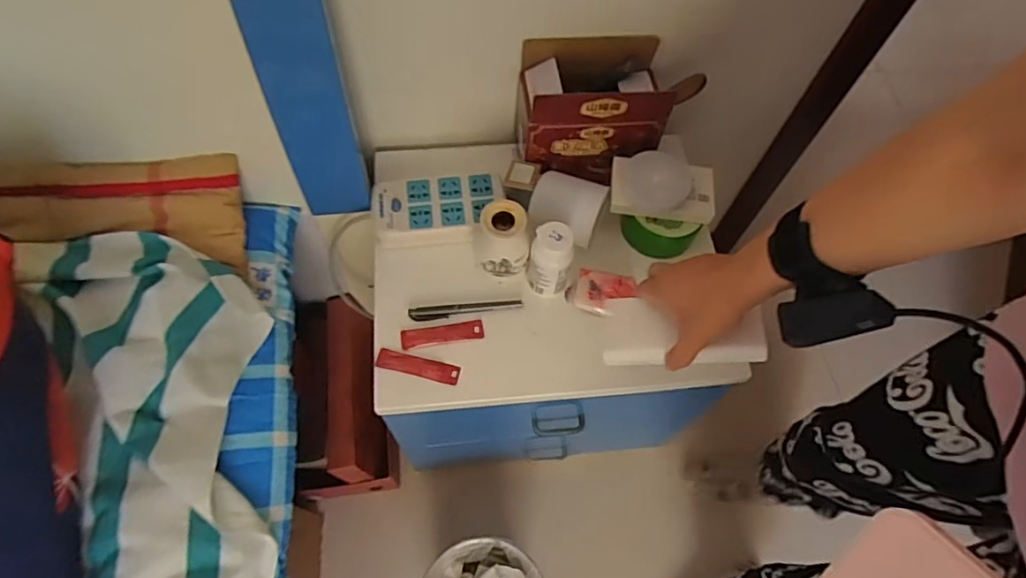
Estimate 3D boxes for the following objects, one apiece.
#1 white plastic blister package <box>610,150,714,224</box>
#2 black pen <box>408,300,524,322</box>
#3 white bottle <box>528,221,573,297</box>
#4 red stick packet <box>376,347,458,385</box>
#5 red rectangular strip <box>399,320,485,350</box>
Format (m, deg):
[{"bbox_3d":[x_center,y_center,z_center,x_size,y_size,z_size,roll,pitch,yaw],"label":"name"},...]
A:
[{"bbox_3d":[0.186,-0.129,0.710,0.130,0.037,0.075,9,63,1],"label":"white plastic blister package"},{"bbox_3d":[-0.057,0.023,0.700,0.136,0.010,0.016,-8,63,-7],"label":"black pen"},{"bbox_3d":[0.043,-0.033,0.672,0.048,0.097,0.045,13,63,3],"label":"white bottle"},{"bbox_3d":[-0.110,0.090,0.664,0.096,0.006,0.024,13,63,3],"label":"red stick packet"},{"bbox_3d":[-0.085,0.053,0.685,0.097,0.004,0.025,-9,64,-8],"label":"red rectangular strip"}]

